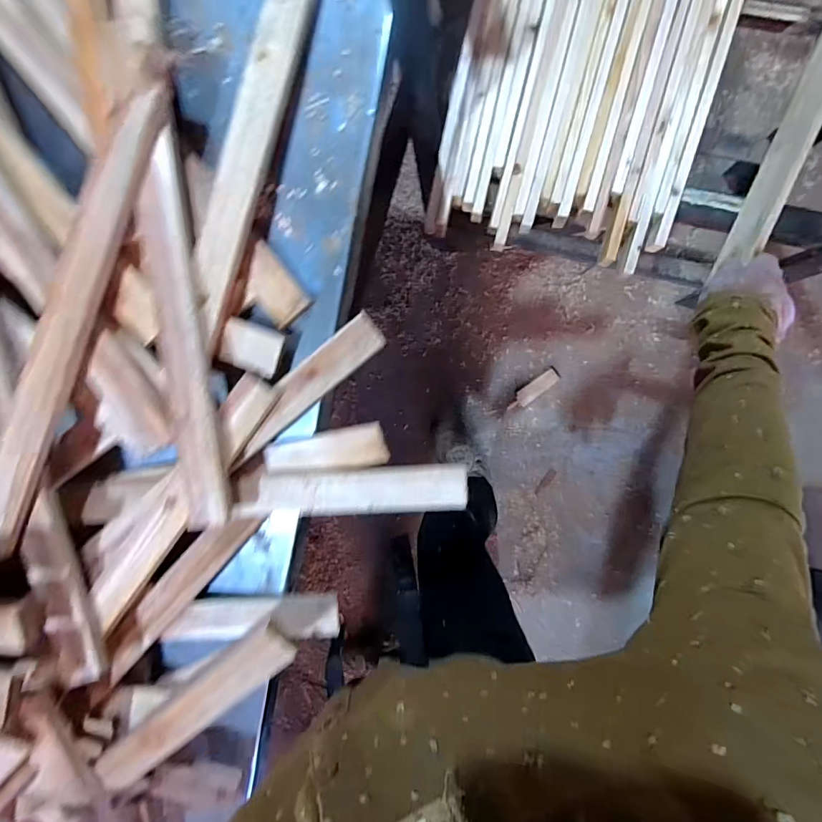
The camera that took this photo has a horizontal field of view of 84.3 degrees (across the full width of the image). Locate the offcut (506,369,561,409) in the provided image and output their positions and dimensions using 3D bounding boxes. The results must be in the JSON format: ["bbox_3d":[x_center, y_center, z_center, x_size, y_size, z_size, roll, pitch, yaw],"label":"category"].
[{"bbox_3d":[0.311,-0.052,1.163,0.146,0.005,0.038,-38,93,9],"label":"offcut"}]

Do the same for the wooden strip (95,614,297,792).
[{"bbox_3d":[-0.221,0.298,0.446,0.289,0.015,0.047,-42,90,14],"label":"wooden strip"}]

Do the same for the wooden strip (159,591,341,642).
[{"bbox_3d":[-0.177,0.234,0.515,0.189,0.023,0.045,-3,97,7],"label":"wooden strip"}]

